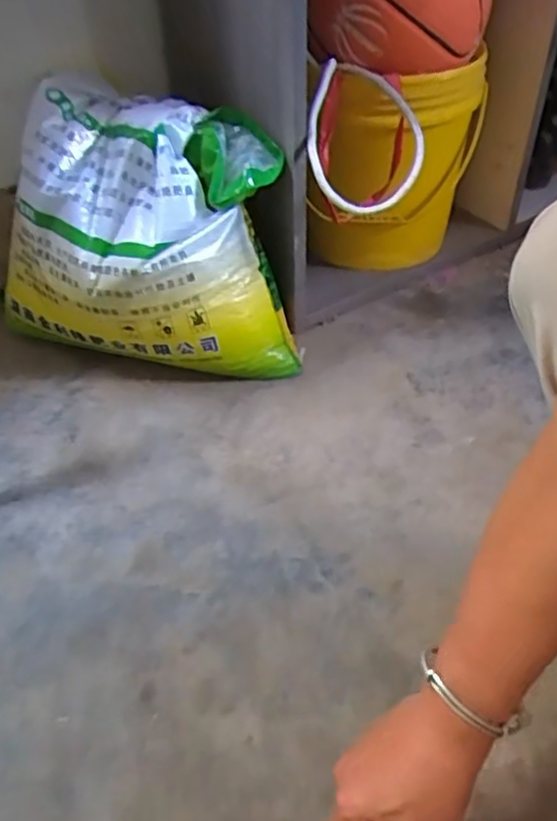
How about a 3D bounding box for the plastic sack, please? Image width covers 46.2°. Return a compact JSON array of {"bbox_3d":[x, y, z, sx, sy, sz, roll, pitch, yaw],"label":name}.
[{"bbox_3d":[-0.153,-0.188,0.763,0.339,0.285,0.195,16,47,17],"label":"plastic sack"}]

